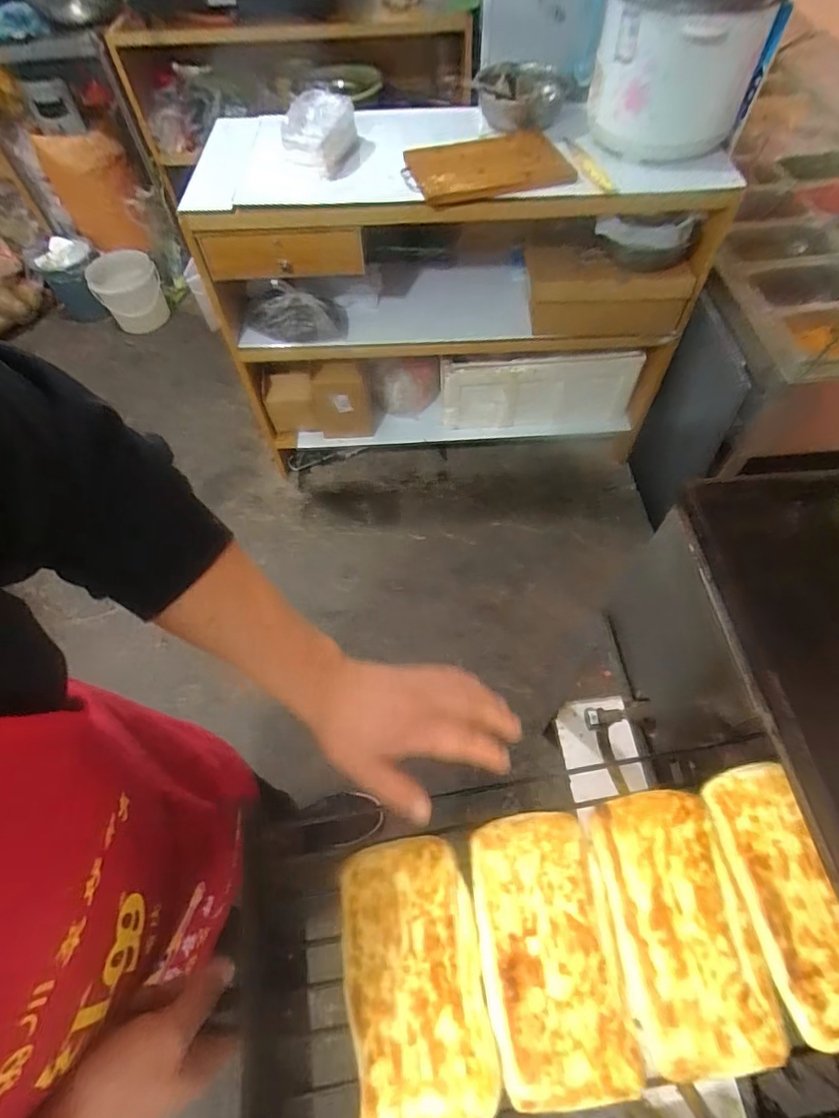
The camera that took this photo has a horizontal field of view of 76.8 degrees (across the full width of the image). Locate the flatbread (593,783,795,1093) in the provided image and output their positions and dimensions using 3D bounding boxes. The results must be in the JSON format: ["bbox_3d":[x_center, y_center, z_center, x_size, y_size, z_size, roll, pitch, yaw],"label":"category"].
[{"bbox_3d":[0.188,0.260,0.381,0.095,0.015,0.164,-6,60,0],"label":"flatbread"}]

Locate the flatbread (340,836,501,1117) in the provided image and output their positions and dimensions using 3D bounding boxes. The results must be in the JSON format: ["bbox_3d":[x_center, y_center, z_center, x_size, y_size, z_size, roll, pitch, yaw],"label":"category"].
[{"bbox_3d":[-0.004,0.295,0.374,0.094,0.012,0.164,-9,60,-2],"label":"flatbread"}]

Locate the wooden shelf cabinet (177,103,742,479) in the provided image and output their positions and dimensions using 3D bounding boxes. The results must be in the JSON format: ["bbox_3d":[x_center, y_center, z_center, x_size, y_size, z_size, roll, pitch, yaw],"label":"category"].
[{"bbox_3d":[0.086,-0.654,1.360,1.085,0.710,0.335,-5,60,1],"label":"wooden shelf cabinet"}]

